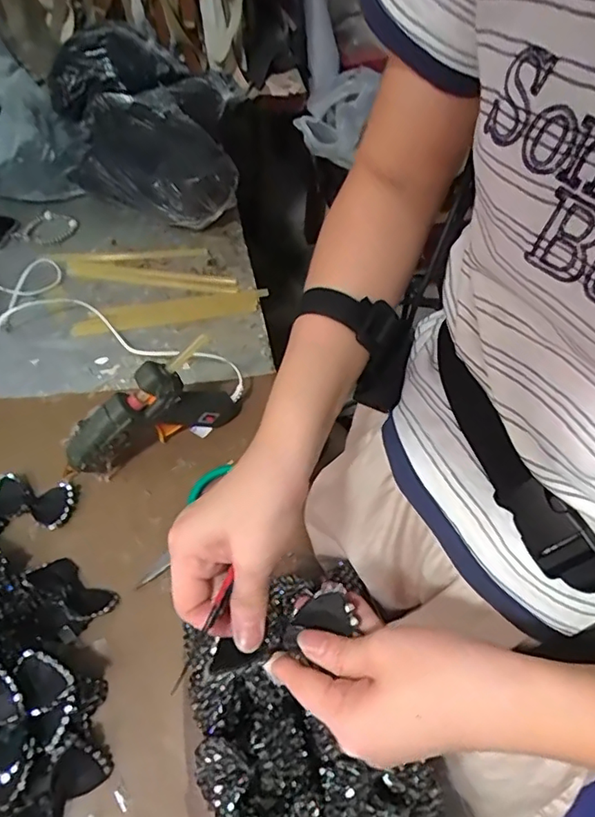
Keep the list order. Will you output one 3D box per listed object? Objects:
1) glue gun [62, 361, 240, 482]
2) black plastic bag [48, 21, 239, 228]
[{"bbox_3d":[-0.167,0.005,0.643,0.225,0.140,0.044,-22,59,-18],"label":"glue gun"},{"bbox_3d":[-0.257,-0.486,0.934,0.285,0.178,0.360,-7,56,-8],"label":"black plastic bag"}]

